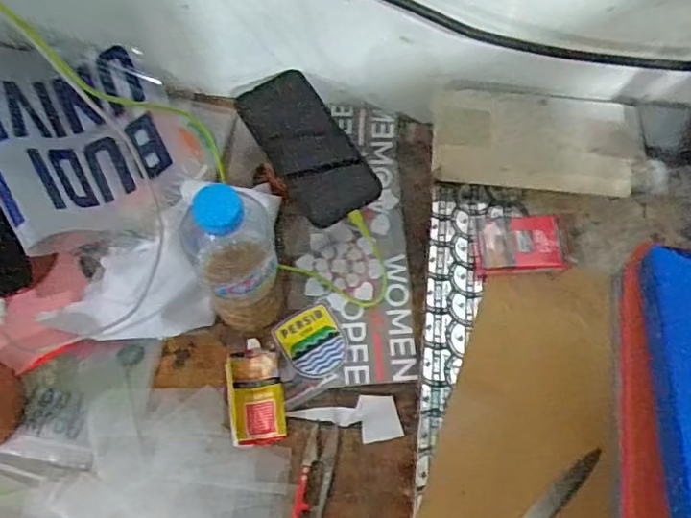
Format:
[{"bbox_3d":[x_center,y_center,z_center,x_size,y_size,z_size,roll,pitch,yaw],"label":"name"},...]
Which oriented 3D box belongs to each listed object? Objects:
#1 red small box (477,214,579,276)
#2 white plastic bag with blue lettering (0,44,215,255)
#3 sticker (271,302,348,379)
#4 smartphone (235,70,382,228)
[{"bbox_3d":[0.166,-0.014,0.566,0.087,0.024,0.053,-3,69,-3],"label":"red small box"},{"bbox_3d":[-0.258,-0.127,0.611,0.200,0.123,0.199,-26,72,-11],"label":"white plastic bag with blue lettering"},{"bbox_3d":[-0.031,0.080,0.584,0.058,0.004,0.068,-27,68,-17],"label":"sticker"},{"bbox_3d":[-0.038,-0.115,0.625,0.079,0.010,0.160,-35,91,-14],"label":"smartphone"}]

